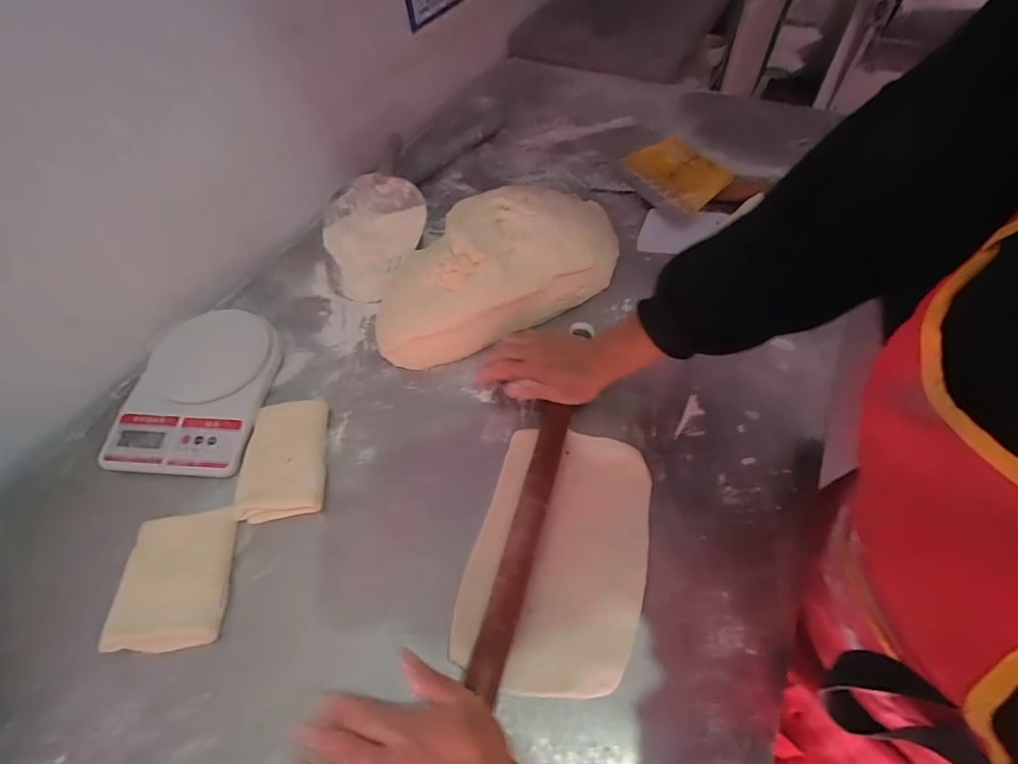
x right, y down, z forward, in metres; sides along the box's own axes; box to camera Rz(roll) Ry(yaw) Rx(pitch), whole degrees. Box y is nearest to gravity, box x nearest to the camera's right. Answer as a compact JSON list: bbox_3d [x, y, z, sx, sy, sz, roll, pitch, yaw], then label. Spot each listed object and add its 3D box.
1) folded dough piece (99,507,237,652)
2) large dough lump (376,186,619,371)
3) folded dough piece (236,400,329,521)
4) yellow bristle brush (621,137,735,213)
[{"bbox_3d":[-0.308,0.181,0.417,0.087,0.037,0.115,-5,56,0],"label":"folded dough piece"},{"bbox_3d":[-0.024,-0.161,0.609,0.345,0.090,0.187,-26,58,-14],"label":"large dough lump"},{"bbox_3d":[-0.245,0.082,0.492,0.085,0.026,0.130,-8,56,-2],"label":"folded dough piece"},{"bbox_3d":[0.281,-0.355,0.744,0.106,0.015,0.171,-32,60,-4],"label":"yellow bristle brush"}]

